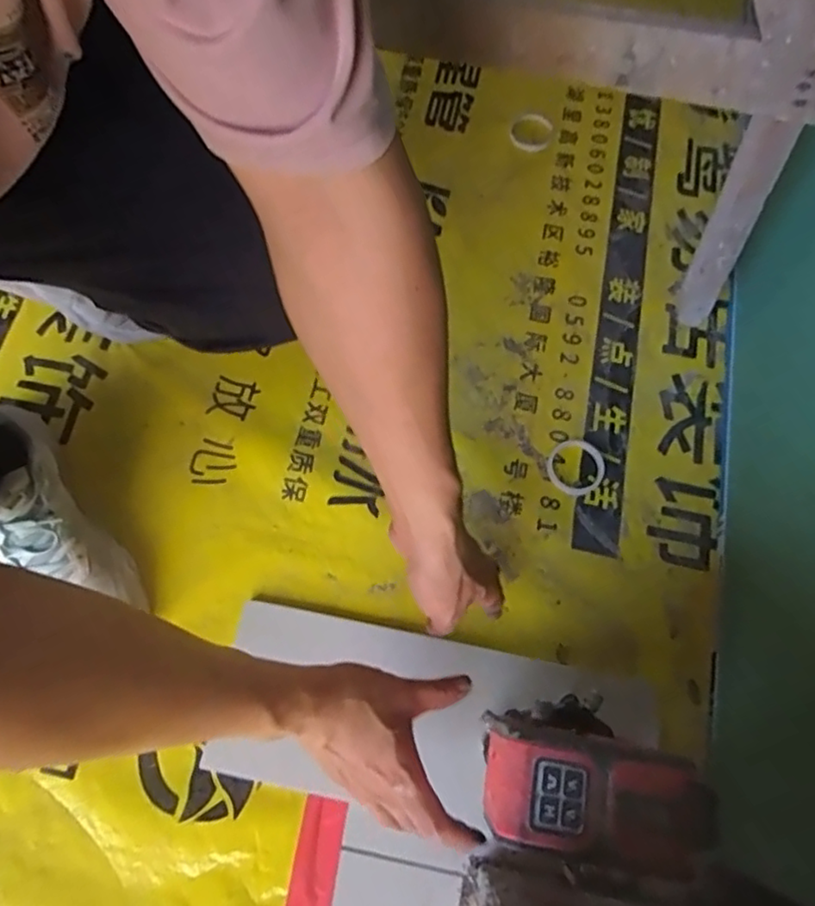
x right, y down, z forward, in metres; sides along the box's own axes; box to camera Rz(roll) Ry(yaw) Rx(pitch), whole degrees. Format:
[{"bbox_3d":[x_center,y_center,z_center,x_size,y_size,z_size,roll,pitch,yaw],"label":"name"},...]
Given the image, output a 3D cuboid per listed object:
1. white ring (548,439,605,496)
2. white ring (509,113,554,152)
[{"bbox_3d":[0.178,0.015,0.669,0.058,0.005,0.060,0,70,0],"label":"white ring"},{"bbox_3d":[0.161,-0.417,0.824,0.056,0.013,0.057,0,70,0],"label":"white ring"}]

